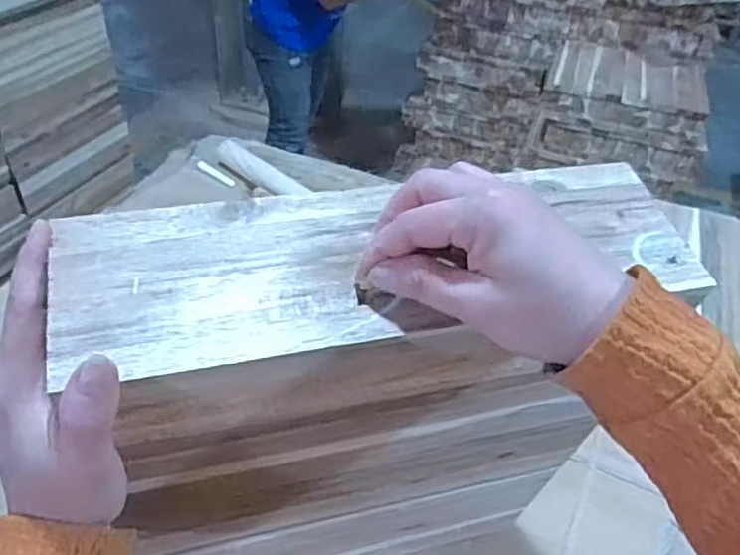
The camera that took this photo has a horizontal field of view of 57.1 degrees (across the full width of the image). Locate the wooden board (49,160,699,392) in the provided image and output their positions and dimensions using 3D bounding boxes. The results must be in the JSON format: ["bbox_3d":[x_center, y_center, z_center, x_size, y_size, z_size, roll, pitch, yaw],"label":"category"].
[{"bbox_3d":[0.014,-0.012,0.351,0.326,0.025,0.095,-9,41,-16],"label":"wooden board"}]

